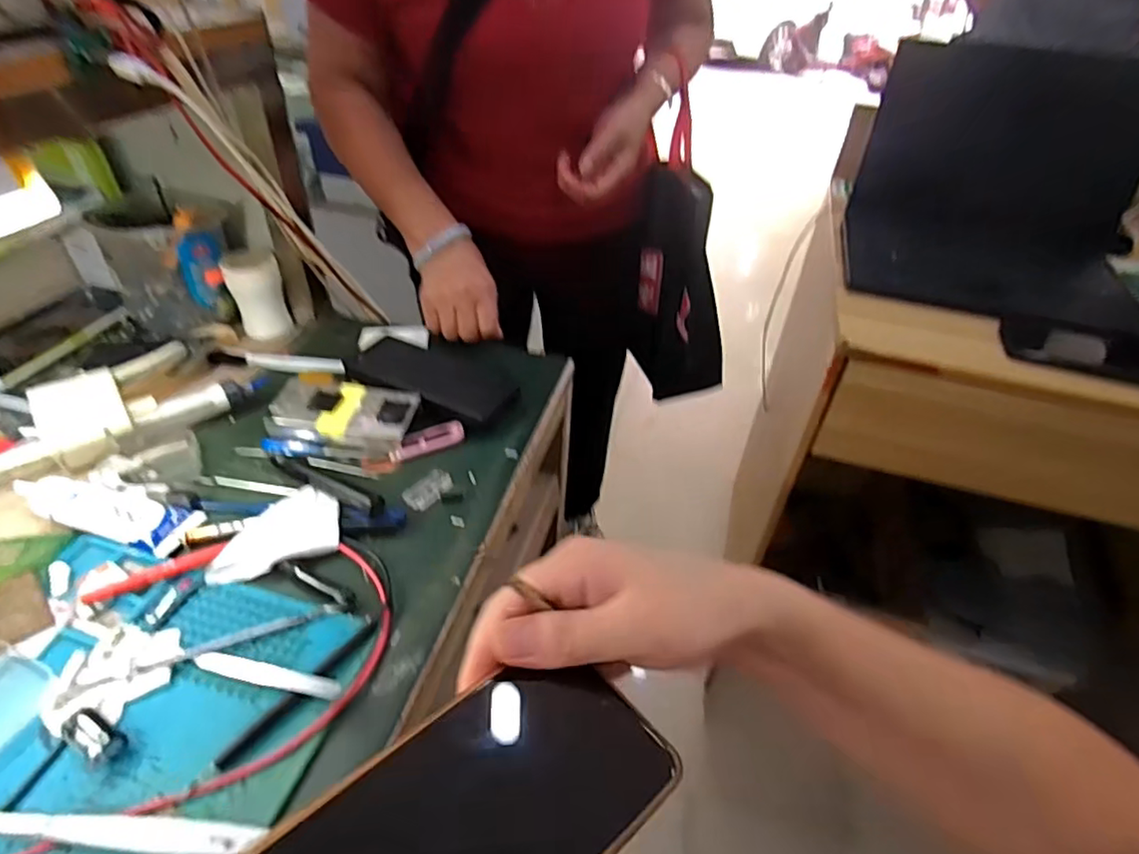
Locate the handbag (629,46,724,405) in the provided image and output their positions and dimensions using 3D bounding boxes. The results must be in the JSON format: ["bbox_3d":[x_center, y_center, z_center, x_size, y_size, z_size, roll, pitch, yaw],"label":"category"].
[{"bbox_3d":[0.166,-0.206,0.856,0.089,0.312,0.160,-10,43,-16],"label":"handbag"}]

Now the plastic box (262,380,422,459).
[{"bbox_3d":[-0.208,-0.008,0.561,0.127,0.037,0.077,12,49,8],"label":"plastic box"}]

